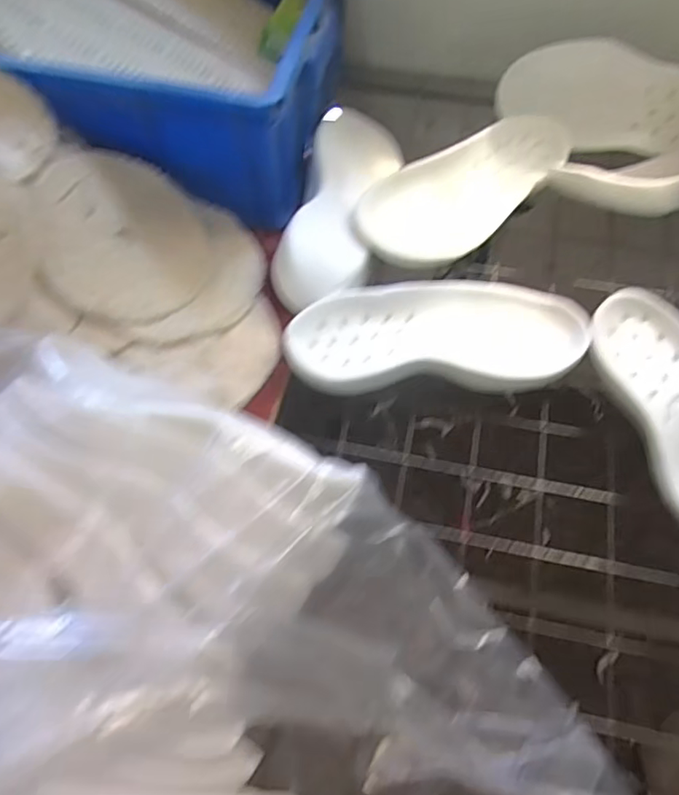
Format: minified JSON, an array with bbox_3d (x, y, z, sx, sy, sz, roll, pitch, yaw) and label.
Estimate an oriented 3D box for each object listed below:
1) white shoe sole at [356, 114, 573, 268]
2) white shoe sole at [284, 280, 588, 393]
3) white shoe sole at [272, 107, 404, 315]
[{"bbox_3d":[0.158,-0.251,0.671,0.314,0.039,0.122,-40,70,-17],"label":"white shoe sole"},{"bbox_3d":[0.102,-0.071,0.596,0.301,0.036,0.136,-2,64,0],"label":"white shoe sole"},{"bbox_3d":[0.004,-0.227,0.658,0.103,0.051,0.300,11,64,6],"label":"white shoe sole"}]

